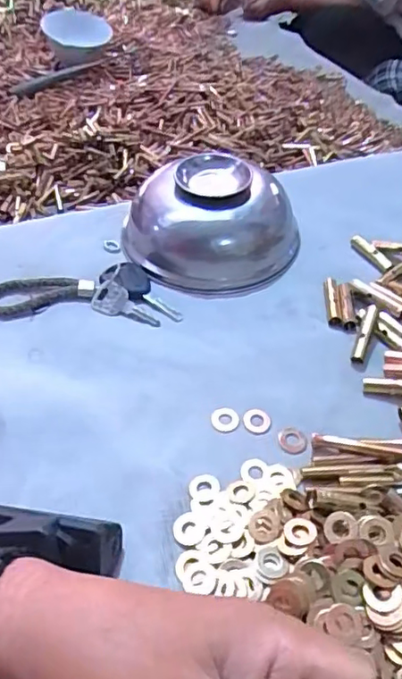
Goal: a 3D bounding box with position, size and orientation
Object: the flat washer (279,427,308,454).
[{"bbox_3d":[0.055,0.061,0.338,0.016,0.004,0.016,0,46,0],"label":"flat washer"}]

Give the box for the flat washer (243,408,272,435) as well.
[{"bbox_3d":[0.034,0.049,0.345,0.016,0.004,0.018,11,47,11],"label":"flat washer"}]

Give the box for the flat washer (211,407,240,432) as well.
[{"bbox_3d":[0.015,0.049,0.343,0.017,0.004,0.016,5,46,6],"label":"flat washer"}]

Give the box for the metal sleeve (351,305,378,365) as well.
[{"bbox_3d":[0.112,-0.004,0.385,0.008,0.006,0.045,18,65,17],"label":"metal sleeve"}]

